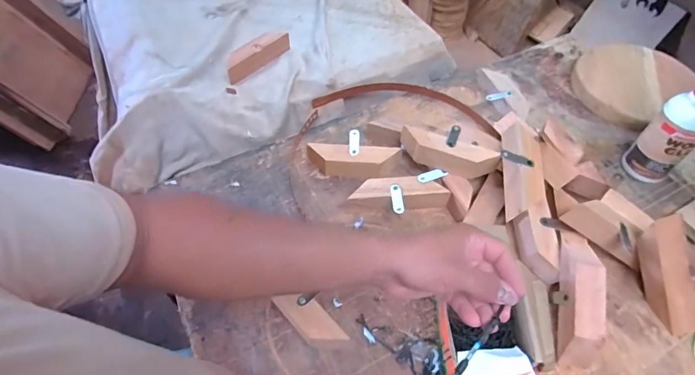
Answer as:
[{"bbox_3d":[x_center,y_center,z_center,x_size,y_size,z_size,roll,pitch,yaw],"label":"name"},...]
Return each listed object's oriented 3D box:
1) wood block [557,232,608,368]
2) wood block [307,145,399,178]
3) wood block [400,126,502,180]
[{"bbox_3d":[0.308,0.142,0.554,0.056,0.057,0.177,8,71,5],"label":"wood block"},{"bbox_3d":[0.007,-0.046,0.710,0.153,0.042,0.045,3,54,1],"label":"wood block"},{"bbox_3d":[0.162,-0.056,0.673,0.155,0.044,0.042,13,54,10],"label":"wood block"}]

